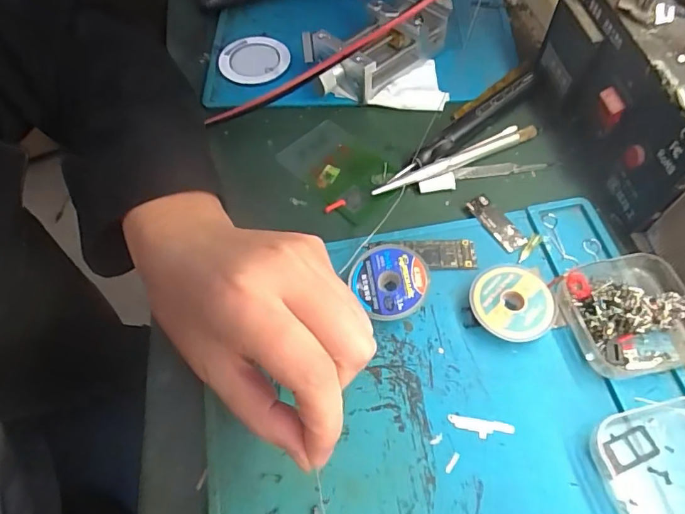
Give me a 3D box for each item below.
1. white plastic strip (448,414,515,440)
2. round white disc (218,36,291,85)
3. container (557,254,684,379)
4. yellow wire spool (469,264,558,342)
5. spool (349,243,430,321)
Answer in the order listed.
[{"bbox_3d":[0.070,0.086,0.240,0.032,0.004,0.009,7,59,7],"label":"white plastic strip"},{"bbox_3d":[-0.072,-0.163,0.396,0.058,0.007,0.058,-1,59,2],"label":"round white disc"},{"bbox_3d":[0.155,0.030,0.257,0.063,0.023,0.063,-14,59,-6],"label":"container"},{"bbox_3d":[0.095,0.026,0.268,0.043,0.013,0.044,-1,59,2],"label":"yellow wire spool"},{"bbox_3d":[0.028,0.015,0.276,0.041,0.017,0.044,-1,59,2],"label":"spool"}]

